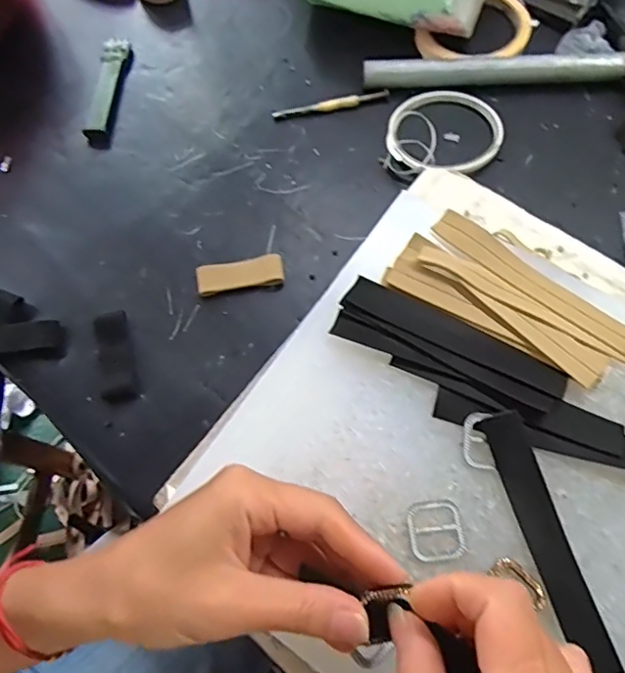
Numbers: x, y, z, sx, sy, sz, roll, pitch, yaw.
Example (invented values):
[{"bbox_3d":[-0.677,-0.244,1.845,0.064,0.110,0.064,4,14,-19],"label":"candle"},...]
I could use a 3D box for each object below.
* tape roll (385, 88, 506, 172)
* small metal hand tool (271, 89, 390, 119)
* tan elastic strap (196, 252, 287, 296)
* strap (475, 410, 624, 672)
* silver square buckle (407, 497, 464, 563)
[{"bbox_3d":[0.102,-0.161,0.434,0.097,0.014,0.084,-40,69,-18],"label":"tape roll"},{"bbox_3d":[0.015,-0.188,0.457,0.094,0.012,0.010,-7,65,-2],"label":"small metal hand tool"},{"bbox_3d":[-0.051,-0.043,0.397,0.060,0.009,0.022,-11,66,-3],"label":"tan elastic strap"},{"bbox_3d":[0.117,0.100,0.281,0.022,0.008,0.125,-15,69,-6],"label":"strap"},{"bbox_3d":[0.062,0.098,0.285,0.026,0.004,0.029,-6,67,1],"label":"silver square buckle"}]

